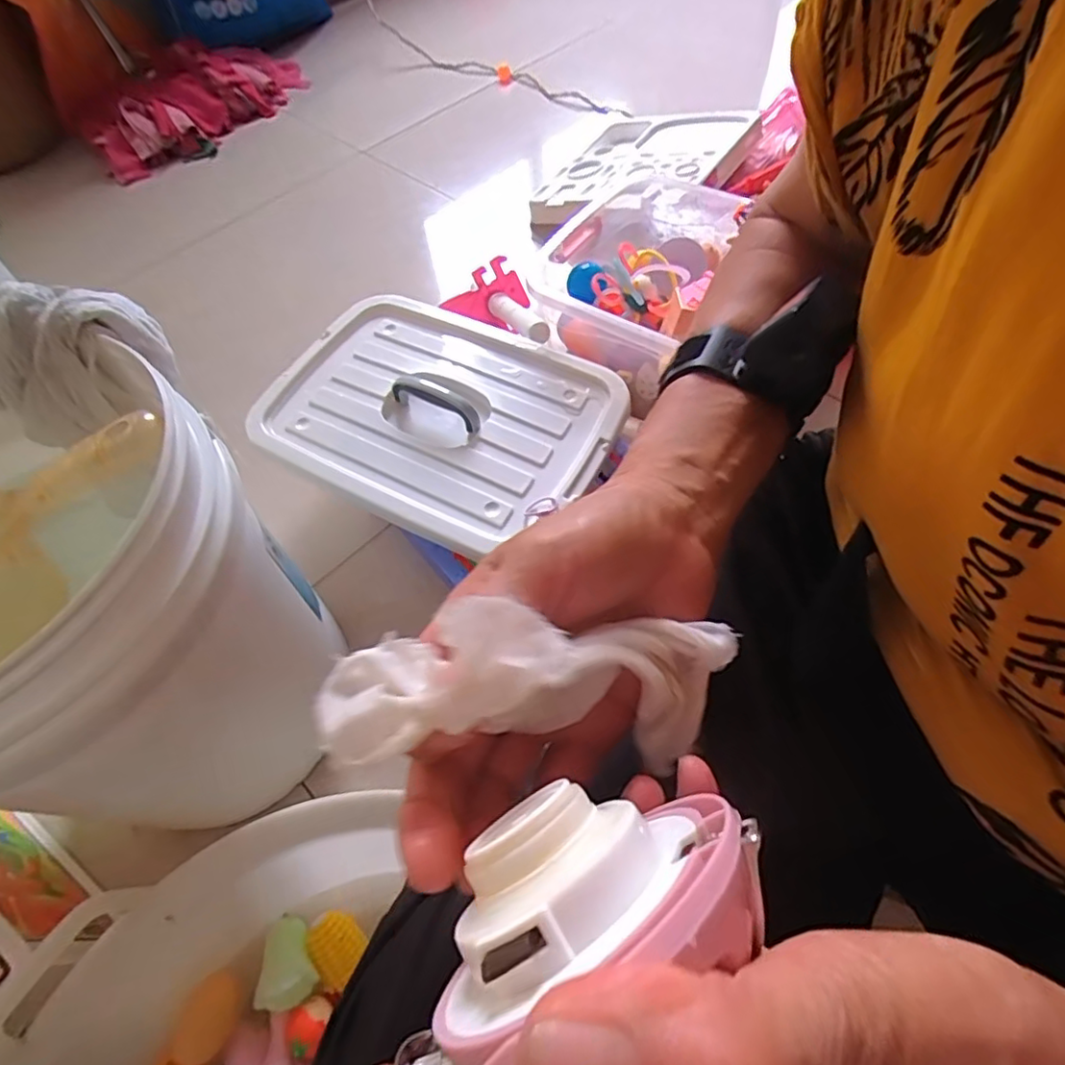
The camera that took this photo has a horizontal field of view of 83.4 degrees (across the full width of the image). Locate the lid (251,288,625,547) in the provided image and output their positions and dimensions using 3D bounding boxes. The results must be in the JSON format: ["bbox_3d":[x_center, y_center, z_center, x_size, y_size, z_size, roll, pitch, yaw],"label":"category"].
[{"bbox_3d":[-0.109,-0.144,0.691,0.392,0.029,0.270,25,68,15],"label":"lid"}]

